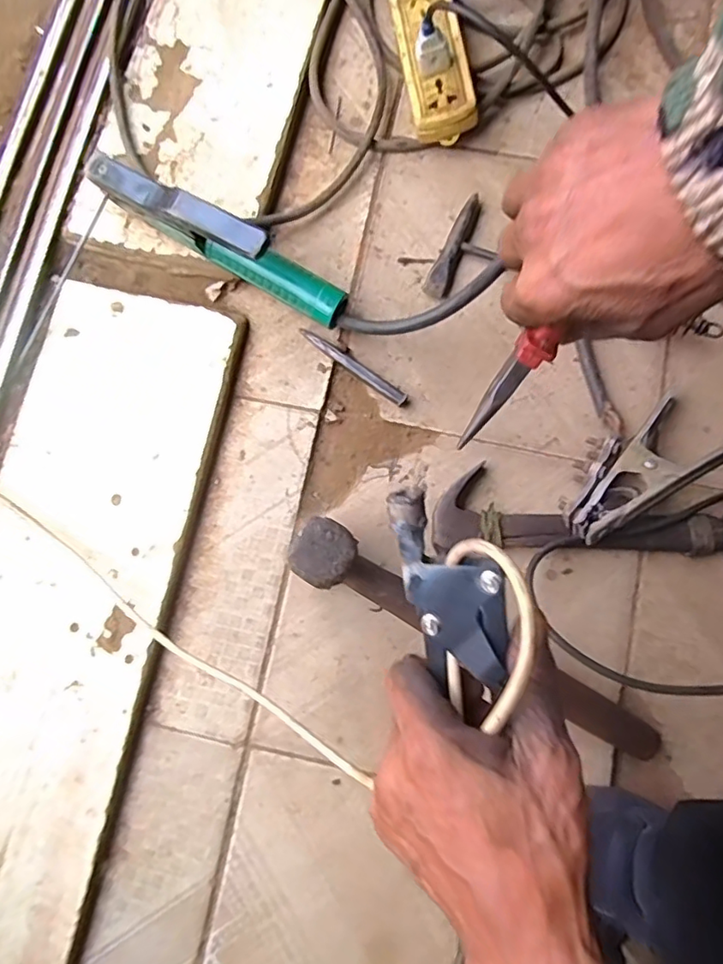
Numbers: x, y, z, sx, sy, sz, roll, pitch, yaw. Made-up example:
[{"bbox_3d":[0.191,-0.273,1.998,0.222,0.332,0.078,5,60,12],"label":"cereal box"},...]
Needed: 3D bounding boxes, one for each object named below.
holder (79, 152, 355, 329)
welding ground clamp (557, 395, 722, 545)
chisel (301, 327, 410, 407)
[{"bbox_3d":[-0.132,-0.222,0.512,0.257,0.083,0.032,29,81,6],"label":"holder"},{"bbox_3d":[0.238,-0.017,0.482,0.168,0.060,0.072,-31,81,-5],"label":"welding ground clamp"},{"bbox_3d":[-0.008,-0.110,0.530,0.121,0.012,0.015,35,82,7],"label":"chisel"}]

